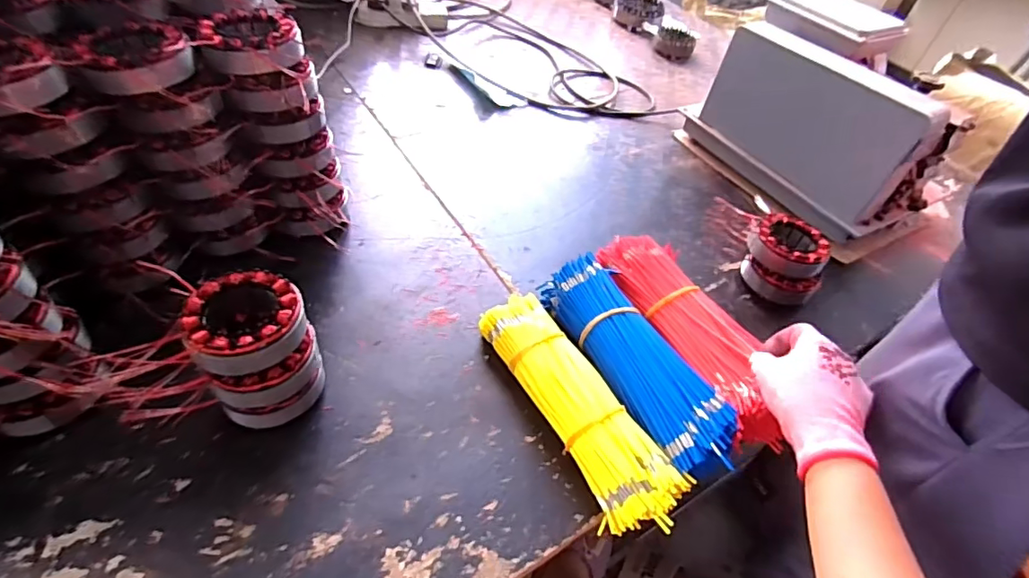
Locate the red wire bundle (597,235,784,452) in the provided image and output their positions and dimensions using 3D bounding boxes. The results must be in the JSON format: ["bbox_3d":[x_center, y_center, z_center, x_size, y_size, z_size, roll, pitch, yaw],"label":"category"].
[{"bbox_3d":[0.183,0.037,0.560,0.071,0.046,0.265,-14,51,-19],"label":"red wire bundle"}]

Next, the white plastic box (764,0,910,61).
[{"bbox_3d":[0.454,-0.392,0.776,0.111,0.048,0.188,-25,56,-29],"label":"white plastic box"}]

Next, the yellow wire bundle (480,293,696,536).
[{"bbox_3d":[0.054,0.105,0.498,0.069,0.049,0.244,-20,54,-27],"label":"yellow wire bundle"}]

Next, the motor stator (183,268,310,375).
[{"bbox_3d":[-0.214,0.025,0.432,0.085,0.034,0.079,-19,54,-26],"label":"motor stator"}]

